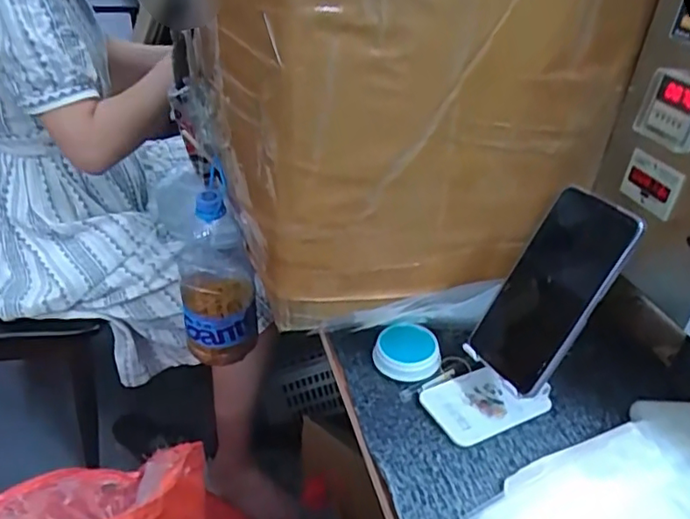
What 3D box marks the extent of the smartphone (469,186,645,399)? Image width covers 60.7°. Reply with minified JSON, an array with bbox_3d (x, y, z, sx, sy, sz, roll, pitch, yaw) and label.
[{"bbox_3d":[0.166,0.026,0.470,0.018,0.161,0.073,12,24,-44],"label":"smartphone"}]

